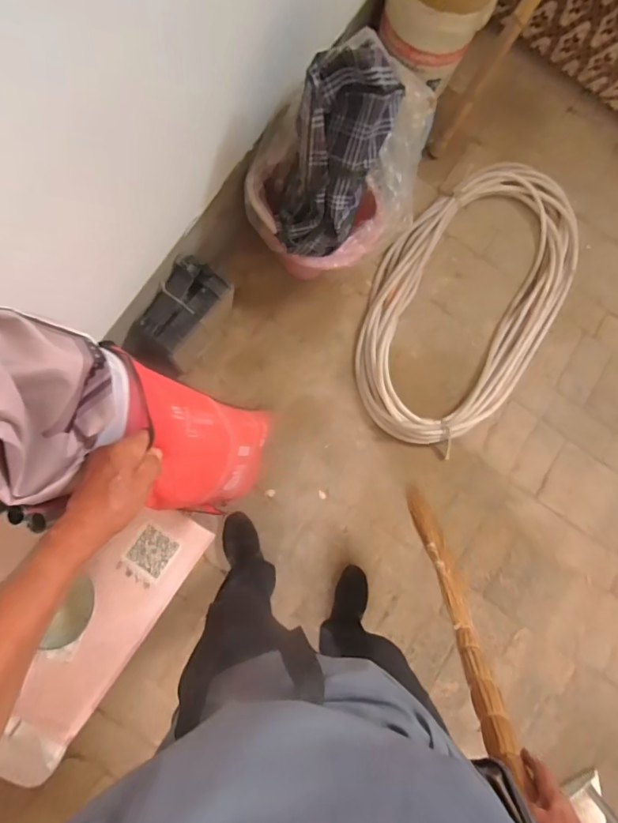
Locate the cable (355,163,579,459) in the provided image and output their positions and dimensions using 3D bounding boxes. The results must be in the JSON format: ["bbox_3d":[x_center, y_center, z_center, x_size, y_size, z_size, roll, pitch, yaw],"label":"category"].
[{"bbox_3d":[0.528,-0.370,1.469,0.588,0.072,1.009,39,82,-3],"label":"cable"}]

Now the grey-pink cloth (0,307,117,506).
[{"bbox_3d":[-0.267,-0.002,0.414,0.139,0.137,0.169,-4,85,-7],"label":"grey-pink cloth"}]

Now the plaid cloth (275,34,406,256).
[{"bbox_3d":[0.060,-0.618,1.096,0.213,0.452,0.228,18,46,-6],"label":"plaid cloth"}]

